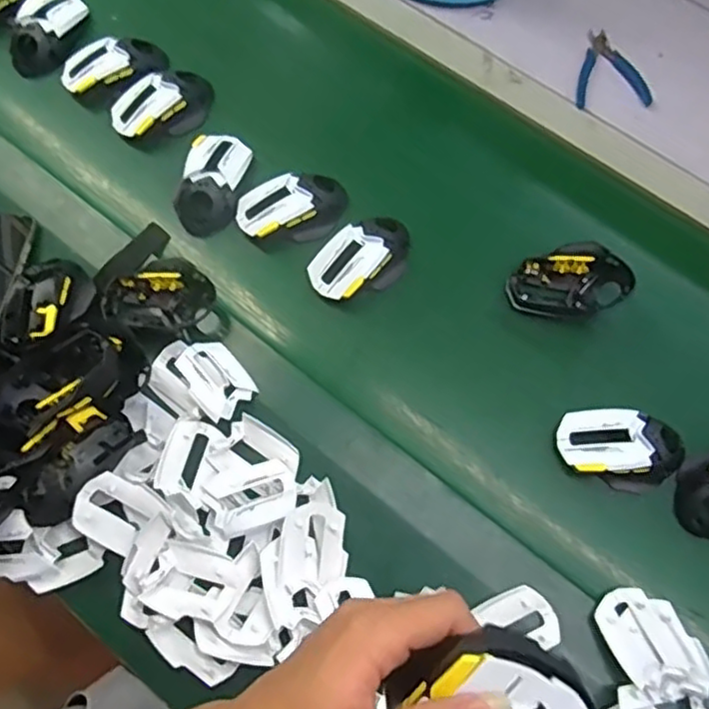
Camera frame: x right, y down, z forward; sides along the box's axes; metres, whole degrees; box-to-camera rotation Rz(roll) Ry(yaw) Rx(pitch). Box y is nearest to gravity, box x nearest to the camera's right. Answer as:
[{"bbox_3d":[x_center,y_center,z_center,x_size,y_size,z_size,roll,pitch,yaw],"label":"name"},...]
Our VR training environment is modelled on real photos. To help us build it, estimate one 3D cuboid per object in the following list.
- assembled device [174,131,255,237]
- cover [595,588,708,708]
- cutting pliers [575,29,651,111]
[{"bbox_3d":[-0.157,-0.192,0.735,0.066,0.028,0.121,11,73,4],"label":"assembled device"},{"bbox_3d":[0.263,0.261,0.580,0.068,0.023,0.112,-26,54,-15],"label":"cover"},{"bbox_3d":[0.303,-0.343,0.800,0.083,0.008,0.111,-2,73,0],"label":"cutting pliers"}]

